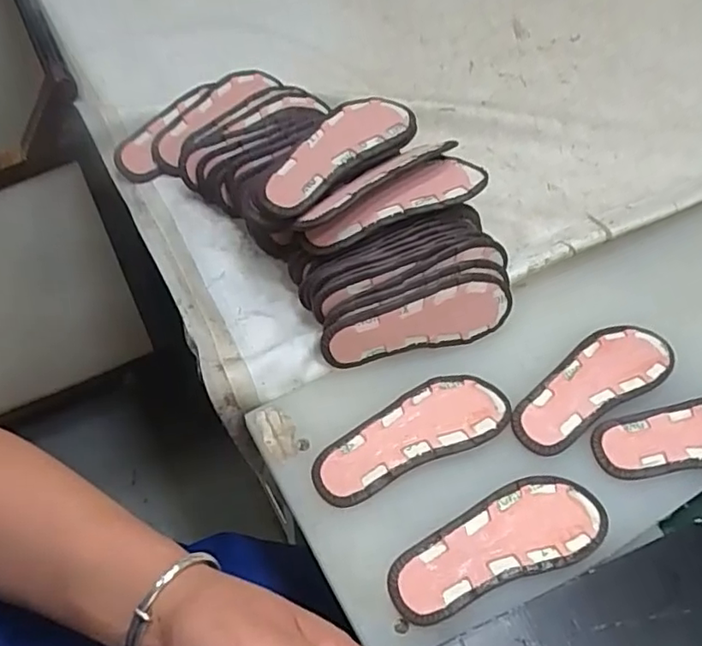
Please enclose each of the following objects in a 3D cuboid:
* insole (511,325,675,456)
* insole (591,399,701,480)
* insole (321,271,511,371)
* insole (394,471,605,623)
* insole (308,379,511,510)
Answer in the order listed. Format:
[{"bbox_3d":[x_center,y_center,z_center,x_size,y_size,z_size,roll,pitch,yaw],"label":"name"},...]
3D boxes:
[{"bbox_3d":[0.215,0.052,0.529,0.177,0.004,0.064,-30,63,-19],"label":"insole"},{"bbox_3d":[0.291,0.097,0.506,0.172,0.008,0.064,-6,58,-5],"label":"insole"},{"bbox_3d":[0.062,-0.002,0.528,0.174,0.063,0.010,-12,31,-10],"label":"insole"},{"bbox_3d":[0.113,0.167,0.451,0.176,0.009,0.064,-21,60,-14],"label":"insole"},{"bbox_3d":[0.050,0.091,0.497,0.175,0.010,0.064,-22,60,-14],"label":"insole"}]

